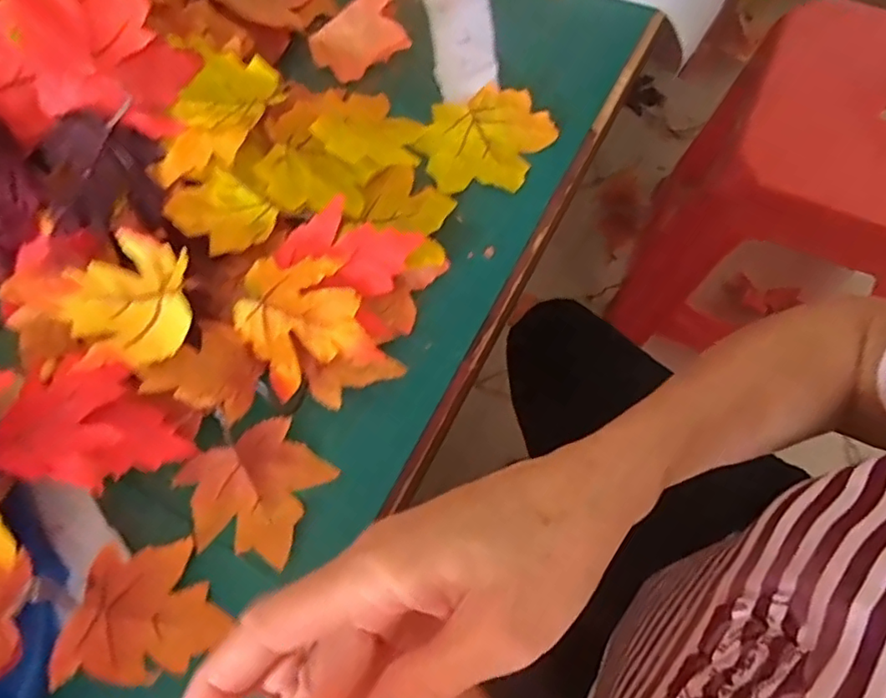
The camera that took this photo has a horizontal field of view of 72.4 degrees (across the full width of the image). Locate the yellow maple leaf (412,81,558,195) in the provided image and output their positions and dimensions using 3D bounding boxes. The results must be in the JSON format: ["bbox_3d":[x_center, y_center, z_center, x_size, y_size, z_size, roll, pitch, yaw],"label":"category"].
[{"bbox_3d":[0.031,-0.146,0.422,0.089,0.010,0.079,-22,72,-3],"label":"yellow maple leaf"}]

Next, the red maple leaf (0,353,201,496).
[{"bbox_3d":[-0.203,0.040,0.341,0.116,0.026,0.069,12,73,8],"label":"red maple leaf"}]

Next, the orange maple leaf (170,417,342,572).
[{"bbox_3d":[-0.108,0.085,0.352,0.080,0.017,0.074,0,74,-1],"label":"orange maple leaf"}]

